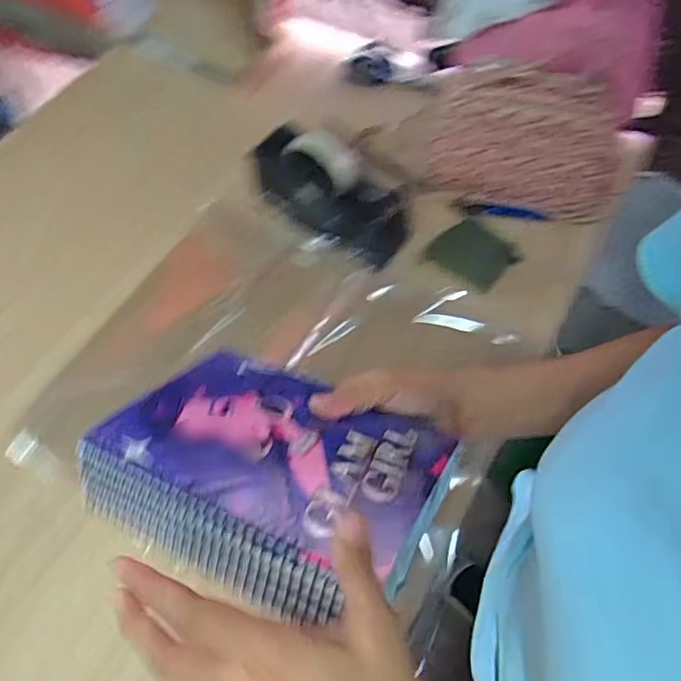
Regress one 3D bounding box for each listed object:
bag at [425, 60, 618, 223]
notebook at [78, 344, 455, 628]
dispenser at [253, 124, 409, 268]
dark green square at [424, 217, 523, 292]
[{"bbox_3d":[0.226,-0.242,0.715,0.232,0.140,0.081,12,63,9],"label":"bag"},{"bbox_3d":[-0.039,0.079,0.373,0.192,0.045,0.157,22,38,20],"label":"notebook"},{"bbox_3d":[-0.012,-0.181,0.715,0.198,0.115,0.084,35,69,19],"label":"dispenser"},{"bbox_3d":[0.167,-0.109,0.737,0.091,0.012,0.081,38,76,6],"label":"dark green square"}]

